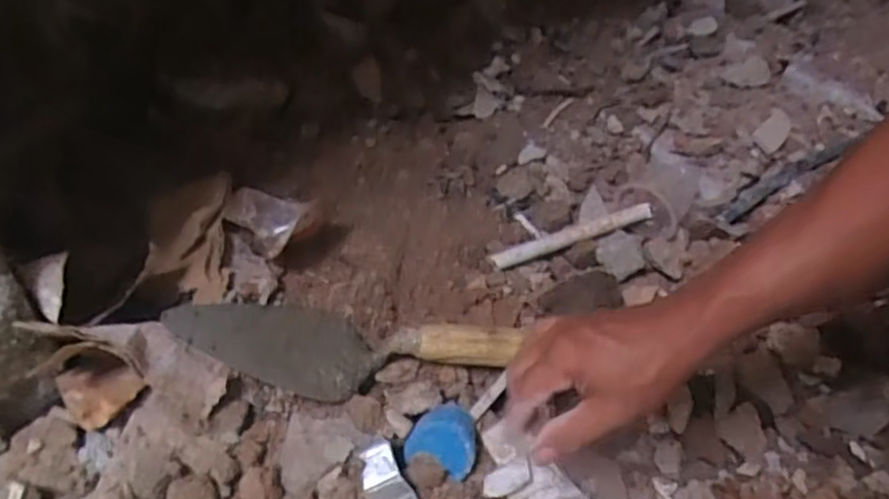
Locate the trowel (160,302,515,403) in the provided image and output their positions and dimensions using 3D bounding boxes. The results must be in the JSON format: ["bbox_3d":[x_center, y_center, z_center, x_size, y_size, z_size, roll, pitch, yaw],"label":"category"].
[{"bbox_3d":[-0.071,0.068,0.550,0.283,0.053,0.088,1,47,-3],"label":"trowel"}]

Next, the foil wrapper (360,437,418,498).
[{"bbox_3d":[-0.044,0.171,0.499,0.031,0.026,0.051,-24,53,-24],"label":"foil wrapper"}]

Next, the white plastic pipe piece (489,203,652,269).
[{"bbox_3d":[0.133,-0.017,0.695,0.181,0.015,0.015,-17,50,-19],"label":"white plastic pipe piece"}]

